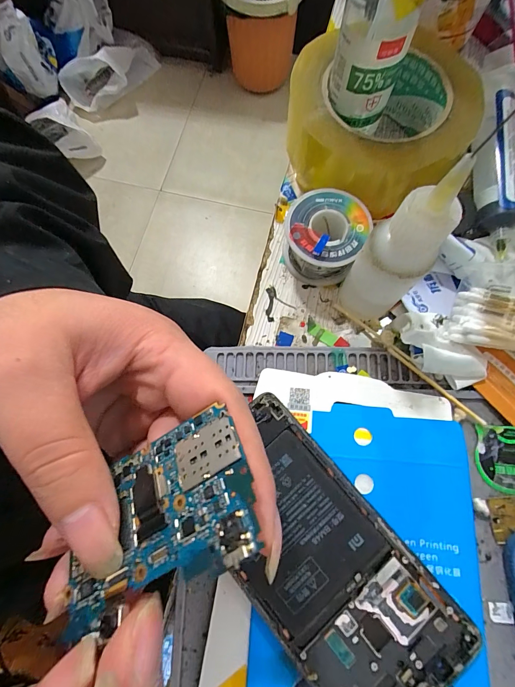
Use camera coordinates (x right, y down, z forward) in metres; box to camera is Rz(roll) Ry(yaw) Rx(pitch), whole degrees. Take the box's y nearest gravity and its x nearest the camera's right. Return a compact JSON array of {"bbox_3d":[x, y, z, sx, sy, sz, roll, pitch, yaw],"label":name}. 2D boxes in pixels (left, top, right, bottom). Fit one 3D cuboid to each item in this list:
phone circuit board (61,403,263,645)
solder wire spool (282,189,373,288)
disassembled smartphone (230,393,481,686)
[{"bbox_3d":[-0.032,0.053,0.100,0.066,0.004,0.045,-32,50,7],"label":"phone circuit board"},{"bbox_3d":[0.044,-0.070,0.212,0.049,0.035,0.053,0,76,1],"label":"solder wire spool"},{"bbox_3d":[0.030,0.109,0.165,0.076,0.013,0.151,-40,79,-8],"label":"disassembled smartphone"}]

